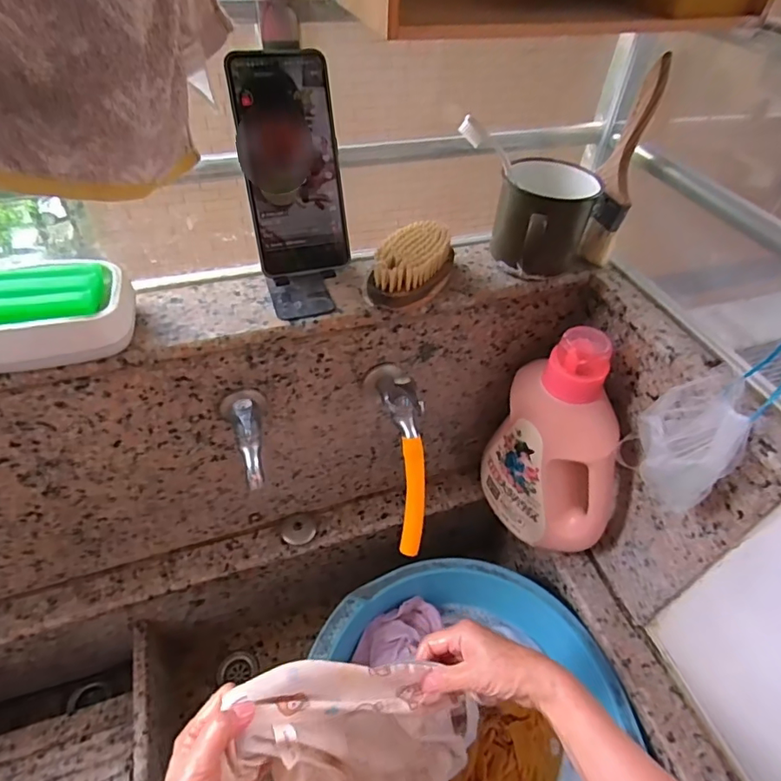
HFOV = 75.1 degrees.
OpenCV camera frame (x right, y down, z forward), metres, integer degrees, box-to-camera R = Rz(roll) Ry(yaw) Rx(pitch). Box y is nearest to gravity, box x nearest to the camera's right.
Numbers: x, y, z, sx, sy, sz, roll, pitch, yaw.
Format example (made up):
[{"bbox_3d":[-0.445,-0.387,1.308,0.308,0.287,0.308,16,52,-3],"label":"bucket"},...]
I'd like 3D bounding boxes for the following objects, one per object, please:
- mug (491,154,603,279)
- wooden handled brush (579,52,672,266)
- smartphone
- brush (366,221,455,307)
[{"bbox_3d":[0.153,-0.168,0.516,0.093,0.087,0.101,14,46,10],"label":"mug"},{"bbox_3d":[0.230,-0.222,0.512,0.023,0.190,0.042,-18,41,-29],"label":"wooden handled brush"},{"bbox_3d":[-0.079,-0.179,0.411,0.077,0.163,0.008,-12,21,-15],"label":"smartphone"},{"bbox_3d":[0.021,-0.123,0.494,0.059,0.036,0.103,18,47,14],"label":"brush"}]

